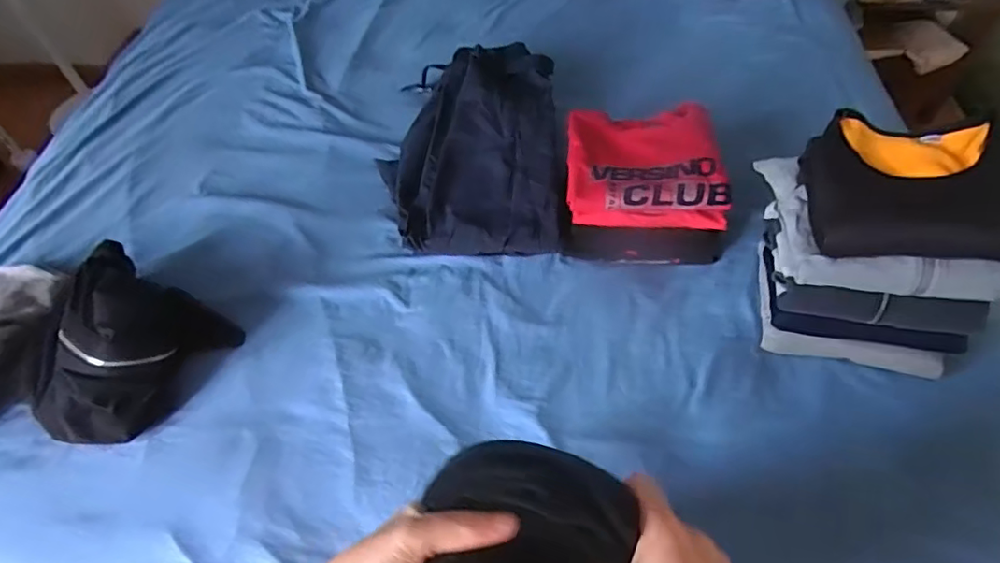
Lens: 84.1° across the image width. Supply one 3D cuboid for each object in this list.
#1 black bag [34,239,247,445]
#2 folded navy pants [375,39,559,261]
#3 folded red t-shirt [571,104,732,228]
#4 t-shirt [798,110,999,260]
[{"bbox_3d":[-0.598,0.085,0.837,0.285,0.115,0.254,24,56,18],"label":"black bag"},{"bbox_3d":[-0.055,-0.268,1.111,0.328,0.109,0.539,0,52,1],"label":"folded navy pants"},{"bbox_3d":[0.254,-0.222,0.989,0.255,0.073,0.271,4,52,3],"label":"folded red t-shirt"},{"bbox_3d":[0.534,-0.123,0.710,0.237,0.090,0.188,7,55,6],"label":"t-shirt"}]

